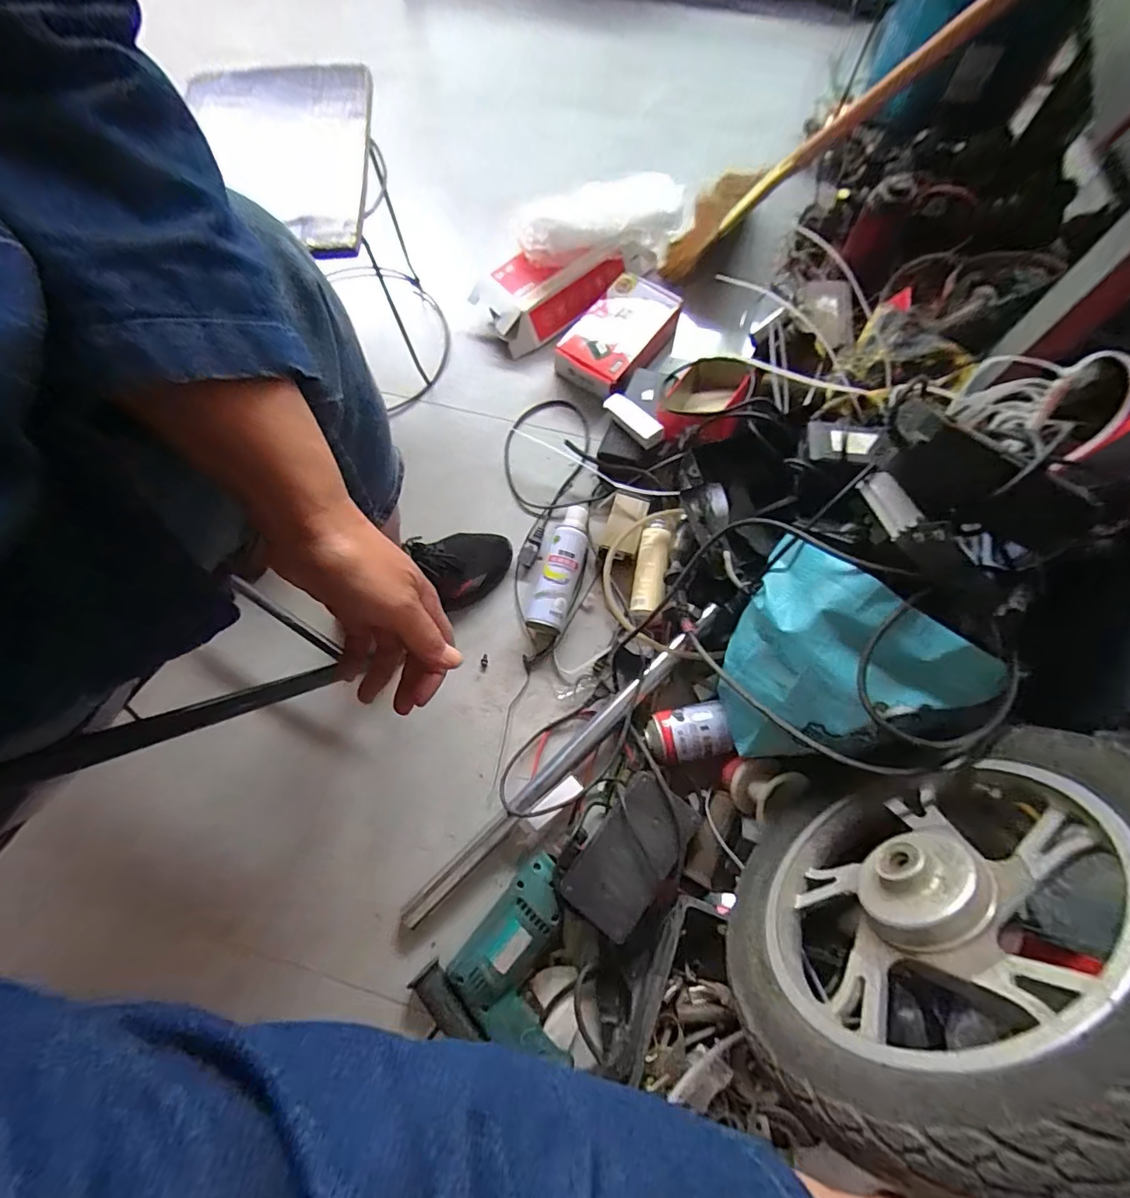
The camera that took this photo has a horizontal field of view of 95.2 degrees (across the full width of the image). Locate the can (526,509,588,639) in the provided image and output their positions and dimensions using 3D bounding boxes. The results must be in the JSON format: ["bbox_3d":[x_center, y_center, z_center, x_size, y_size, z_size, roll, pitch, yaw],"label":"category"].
[{"bbox_3d":[-0.006,-0.046,0.733,0.059,0.042,0.191,14,72,7],"label":"can"}]

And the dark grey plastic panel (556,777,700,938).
[{"bbox_3d":[0.080,0.291,0.583,0.099,0.023,0.158,36,76,13],"label":"dark grey plastic panel"}]

